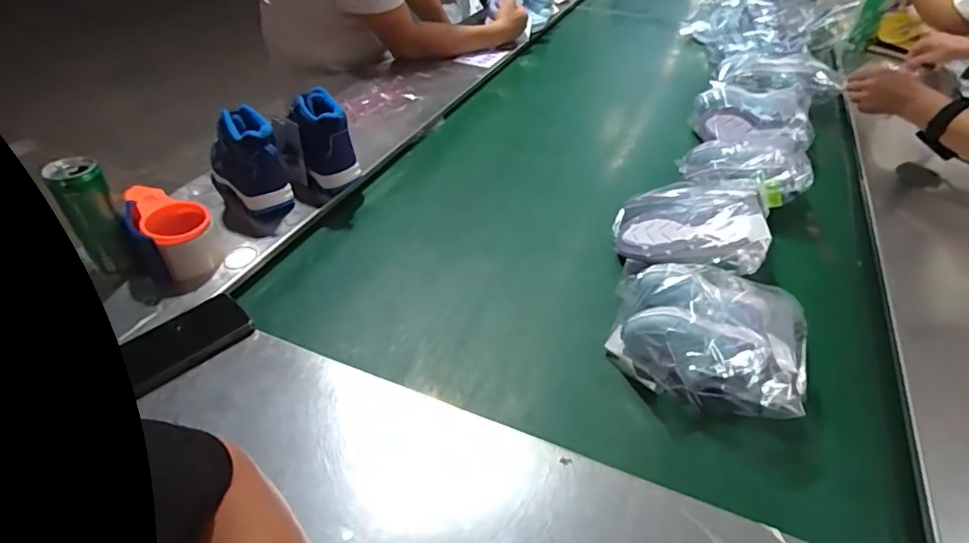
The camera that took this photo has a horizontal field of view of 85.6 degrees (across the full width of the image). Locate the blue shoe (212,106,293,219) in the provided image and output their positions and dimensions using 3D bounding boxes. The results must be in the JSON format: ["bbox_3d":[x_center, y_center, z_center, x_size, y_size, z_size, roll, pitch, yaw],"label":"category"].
[{"bbox_3d":[-0.375,-0.180,0.801,0.074,0.136,0.184,-31,50,-30],"label":"blue shoe"}]

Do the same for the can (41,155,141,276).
[{"bbox_3d":[-0.485,-0.066,0.654,0.051,0.142,0.053,34,51,31],"label":"can"}]

